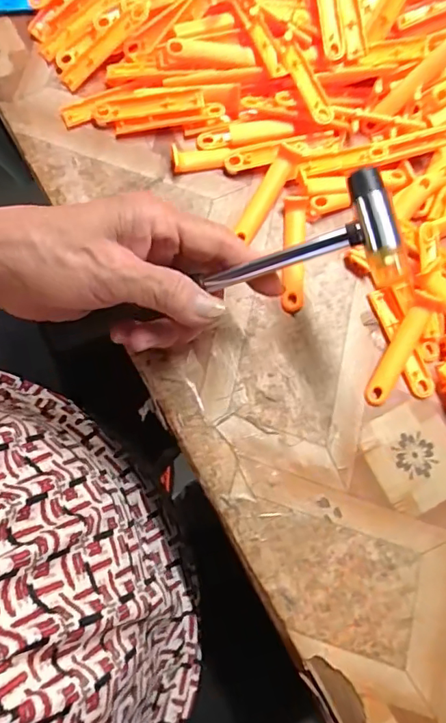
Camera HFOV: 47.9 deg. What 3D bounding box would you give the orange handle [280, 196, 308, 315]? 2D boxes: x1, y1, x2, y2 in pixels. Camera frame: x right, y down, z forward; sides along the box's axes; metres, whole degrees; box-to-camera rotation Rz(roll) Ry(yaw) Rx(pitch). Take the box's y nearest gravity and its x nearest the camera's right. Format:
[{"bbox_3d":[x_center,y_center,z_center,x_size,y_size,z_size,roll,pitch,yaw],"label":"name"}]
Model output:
[{"bbox_3d":[0.047,-0.071,0.332,0.015,0.009,0.077,3,79,-3],"label":"orange handle"}]

